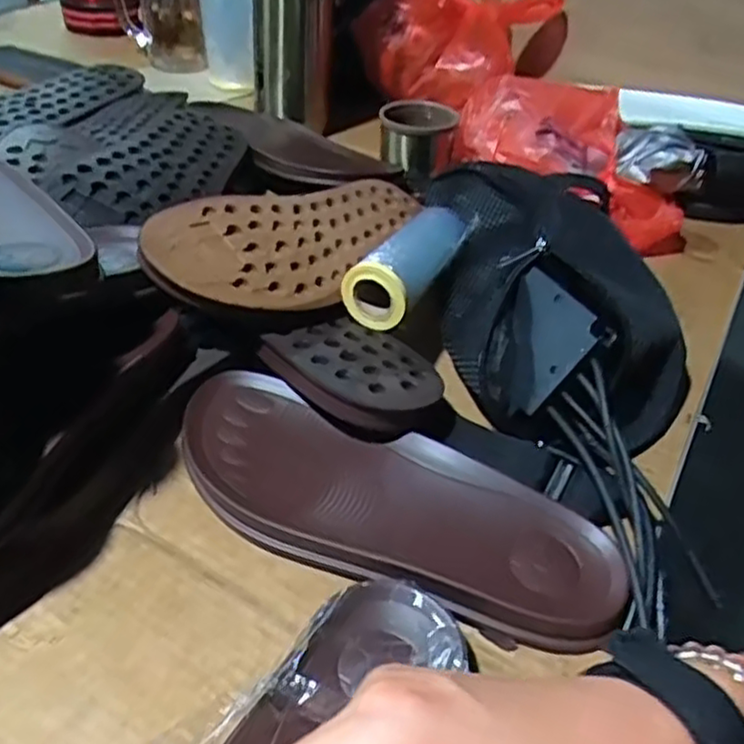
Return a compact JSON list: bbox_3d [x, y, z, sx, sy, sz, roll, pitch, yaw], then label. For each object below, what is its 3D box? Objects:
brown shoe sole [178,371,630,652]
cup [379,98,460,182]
[{"bbox_3d":[0.003,0.069,0.367,0.242,0.024,0.090,23,43,19],"label":"brown shoe sole"},{"bbox_3d":[0.042,-0.216,0.661,0.069,0.050,0.064,1,41,-5],"label":"cup"}]

